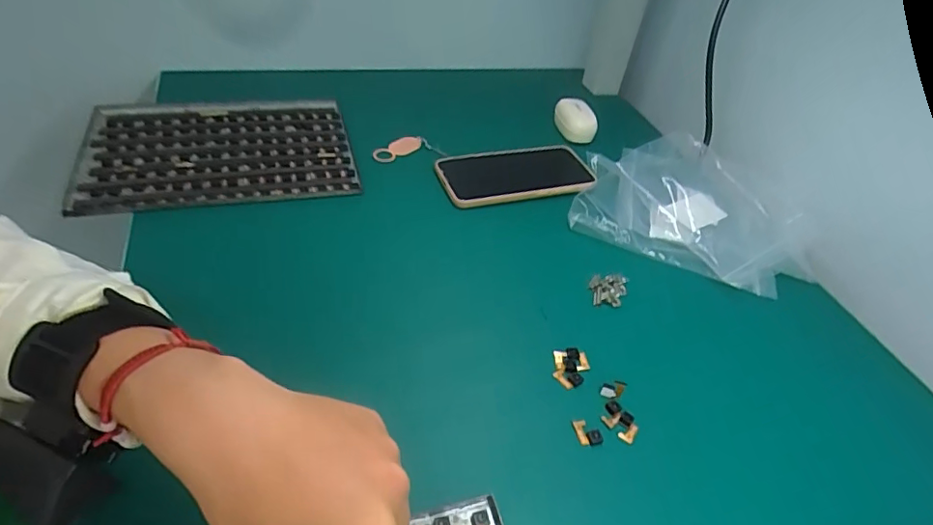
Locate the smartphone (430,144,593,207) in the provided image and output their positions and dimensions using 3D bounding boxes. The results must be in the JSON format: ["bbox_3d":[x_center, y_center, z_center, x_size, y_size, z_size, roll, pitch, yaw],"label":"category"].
[{"bbox_3d":[0.049,-0.095,0.568,0.159,0.016,0.080,-9,46,-19],"label":"smartphone"}]

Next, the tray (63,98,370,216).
[{"bbox_3d":[-0.245,-0.113,0.542,0.243,0.023,0.181,-9,45,-17],"label":"tray"}]

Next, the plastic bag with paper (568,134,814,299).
[{"bbox_3d":[0.232,-0.065,0.541,0.215,0.037,0.185,26,45,17],"label":"plastic bag with paper"}]

